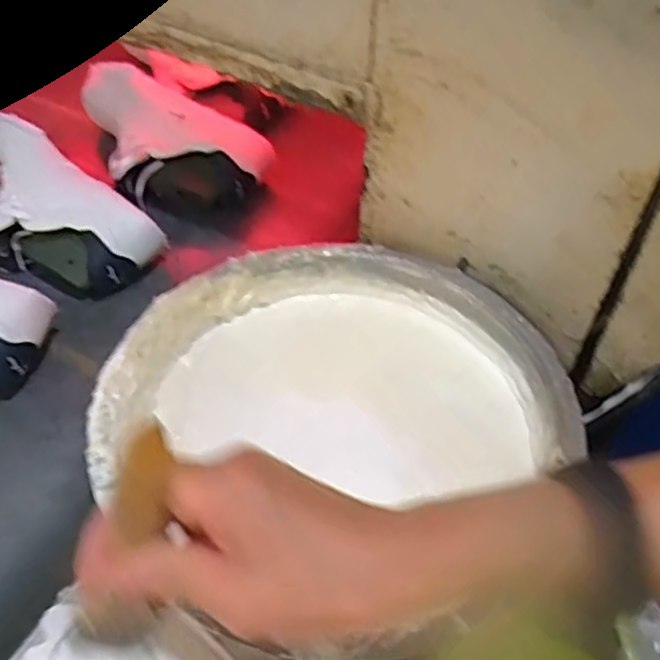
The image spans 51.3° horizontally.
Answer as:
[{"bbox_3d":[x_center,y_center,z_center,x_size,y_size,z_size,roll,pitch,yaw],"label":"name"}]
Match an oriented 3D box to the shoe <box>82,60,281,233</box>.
[{"bbox_3d":[-0.213,-0.228,0.838,0.286,0.085,0.138,26,53,19],"label":"shoe"}]

